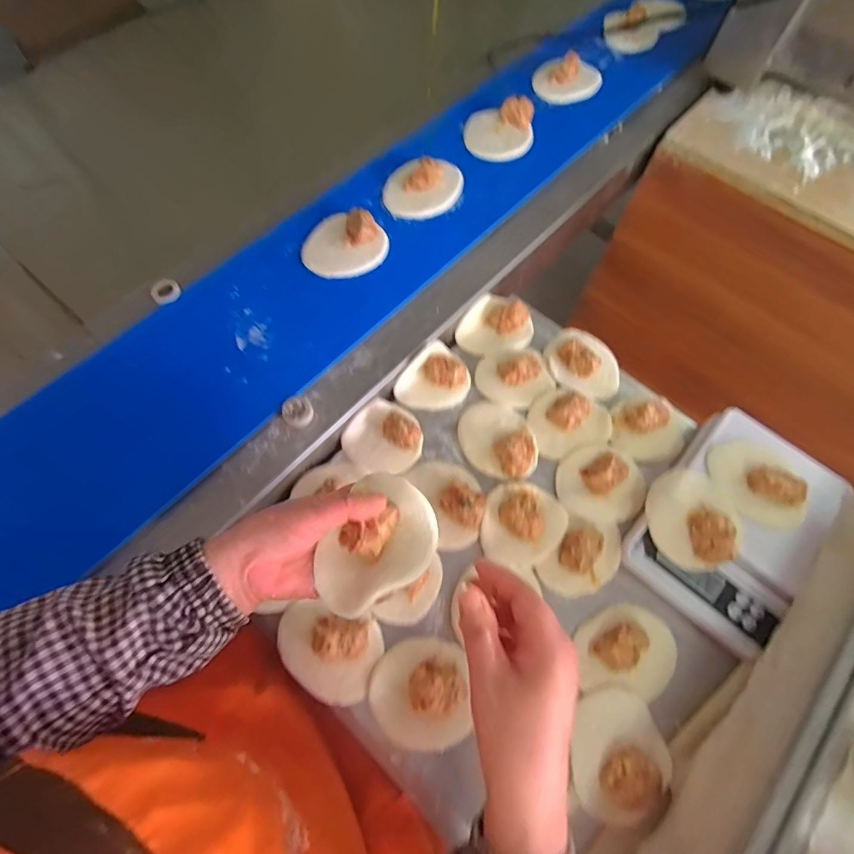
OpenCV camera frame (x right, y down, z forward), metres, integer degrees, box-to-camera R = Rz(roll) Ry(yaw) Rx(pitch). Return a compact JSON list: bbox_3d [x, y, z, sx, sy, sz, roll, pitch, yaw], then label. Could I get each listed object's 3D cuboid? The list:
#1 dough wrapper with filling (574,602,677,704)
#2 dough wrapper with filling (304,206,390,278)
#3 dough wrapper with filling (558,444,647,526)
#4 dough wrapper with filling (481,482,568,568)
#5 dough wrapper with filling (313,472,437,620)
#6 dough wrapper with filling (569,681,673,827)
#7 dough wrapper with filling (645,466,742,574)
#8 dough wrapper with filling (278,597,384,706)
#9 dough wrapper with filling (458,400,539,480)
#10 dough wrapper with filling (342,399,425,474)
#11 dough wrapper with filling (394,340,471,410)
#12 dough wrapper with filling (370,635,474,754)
[{"bbox_3d":[0.189,0.208,0.437,0.086,0.025,0.080,11,67,2],"label":"dough wrapper with filling"},{"bbox_3d":[-0.101,-0.224,0.564,0.095,0.033,0.079,21,68,6],"label":"dough wrapper with filling"},{"bbox_3d":[0.190,0.058,0.499,0.095,0.026,0.086,-9,68,-6],"label":"dough wrapper with filling"},{"bbox_3d":[0.101,0.097,0.475,0.082,0.020,0.085,1,67,-2],"label":"dough wrapper with filling"},{"bbox_3d":[-0.035,0.085,0.333,0.072,0.025,0.099,27,68,9],"label":"dough wrapper with filling"},{"bbox_3d":[0.171,0.284,0.405,0.081,0.027,0.099,13,67,3],"label":"dough wrapper with filling"},{"bbox_3d":[0.266,0.086,0.459,0.084,0.039,0.092,1,67,-2],"label":"dough wrapper with filling"},{"bbox_3d":[-0.091,0.203,0.420,0.093,0.030,0.075,13,67,3],"label":"dough wrapper with filling"},{"bbox_3d":[0.081,0.011,0.515,0.092,0.029,0.081,27,68,8],"label":"dough wrapper with filling"},{"bbox_3d":[-0.047,0.012,0.510,0.079,0.034,0.081,42,71,14],"label":"dough wrapper with filling"},{"bbox_3d":[0.012,-0.055,0.543,0.066,0.031,0.084,37,70,12],"label":"dough wrapper with filling"},{"bbox_3d":[-0.007,0.236,0.411,0.081,0.033,0.089,-3,67,-4],"label":"dough wrapper with filling"}]

